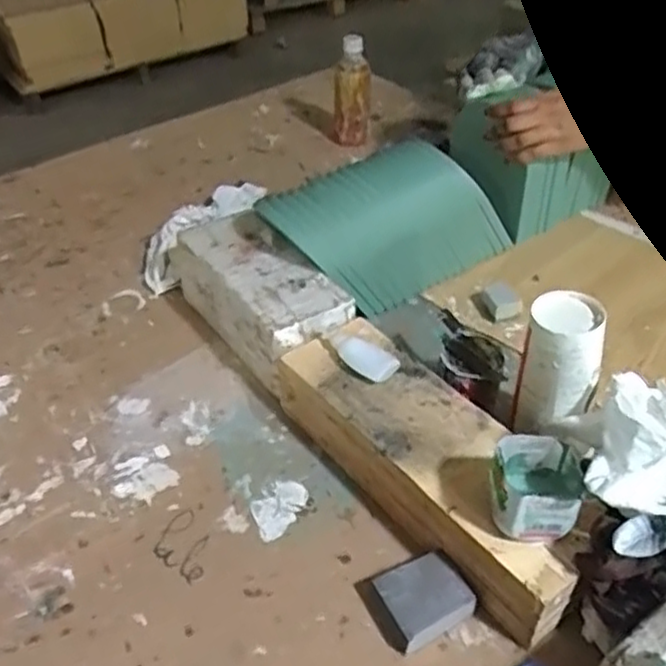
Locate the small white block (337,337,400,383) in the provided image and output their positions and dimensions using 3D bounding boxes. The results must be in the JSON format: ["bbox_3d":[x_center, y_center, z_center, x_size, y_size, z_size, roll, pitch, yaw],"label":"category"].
[{"bbox_3d":[0.033,0.026,0.696,0.060,0.020,0.040,28,49,29],"label":"small white block"}]

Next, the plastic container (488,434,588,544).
[{"bbox_3d":[0.156,0.121,0.552,0.069,0.054,0.072,13,43,13],"label":"plastic container"}]

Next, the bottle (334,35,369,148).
[{"bbox_3d":[0.031,-0.384,1.123,0.054,0.164,0.060,4,42,7],"label":"bottle"}]

